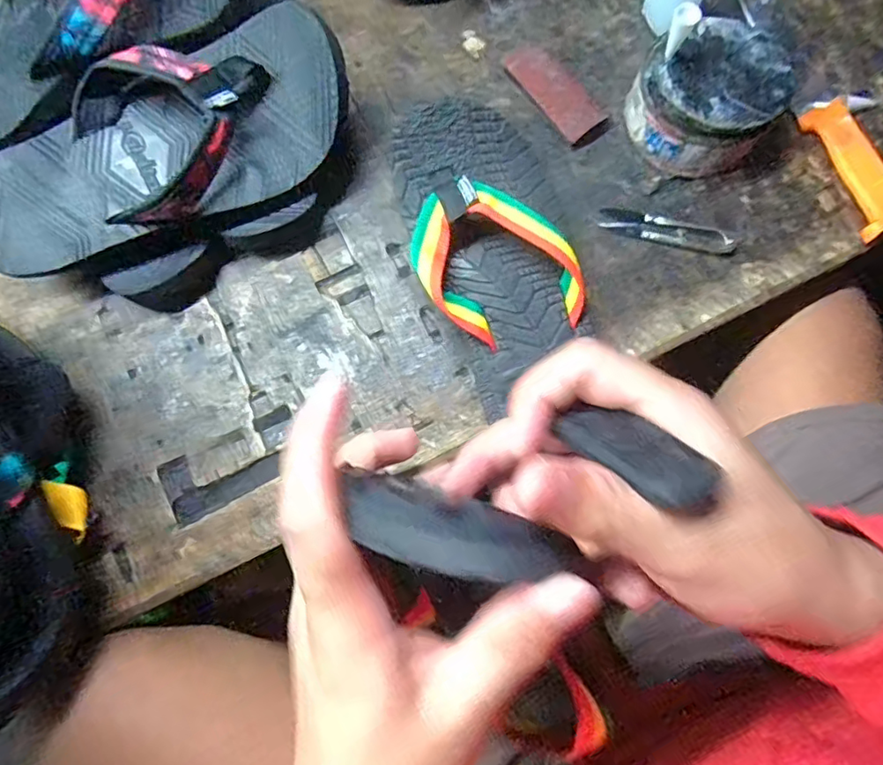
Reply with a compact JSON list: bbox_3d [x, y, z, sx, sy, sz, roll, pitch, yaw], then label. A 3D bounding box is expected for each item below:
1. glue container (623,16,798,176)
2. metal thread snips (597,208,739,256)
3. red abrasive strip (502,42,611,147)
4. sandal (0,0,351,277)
[{"bbox_3d":[0.201,-0.216,0.431,0.099,0.067,0.095,0,77,1],"label":"glue container"},{"bbox_3d":[0.171,-0.117,0.438,0.099,0.013,0.021,14,78,4],"label":"metal thread snips"},{"bbox_3d":[0.092,-0.230,0.461,0.043,0.014,0.093,-38,79,-7],"label":"red abrasive strip"},{"bbox_3d":[-0.192,-0.158,0.396,0.272,0.065,0.128,-31,101,-5],"label":"sandal"}]

